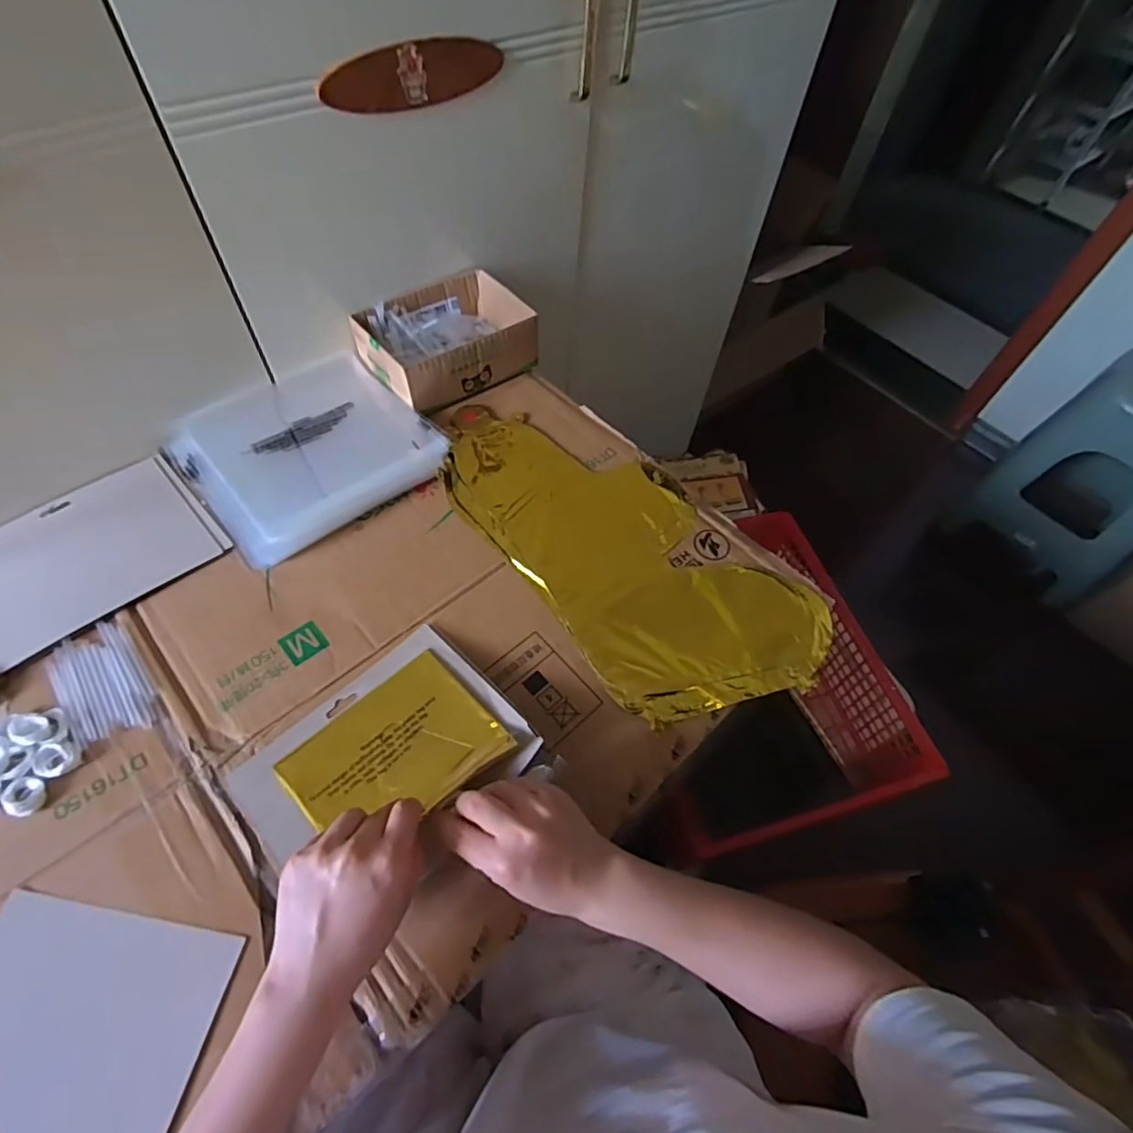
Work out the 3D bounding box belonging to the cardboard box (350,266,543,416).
[{"bbox_3d":[-0.144,-0.271,0.699,0.183,0.061,0.136,-35,67,-23],"label":"cardboard box"}]

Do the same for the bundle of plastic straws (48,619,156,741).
[{"bbox_3d":[-0.378,0.093,0.474,0.060,0.005,0.107,-35,67,-23],"label":"bundle of plastic straws"}]

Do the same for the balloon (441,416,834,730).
[{"bbox_3d":[0.045,-0.016,0.583,0.202,0.009,0.418,-39,68,-25],"label":"balloon"}]

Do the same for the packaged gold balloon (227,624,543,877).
[{"bbox_3d":[-0.141,0.145,0.446,0.194,0.025,0.158,-39,57,-22],"label":"packaged gold balloon"}]

